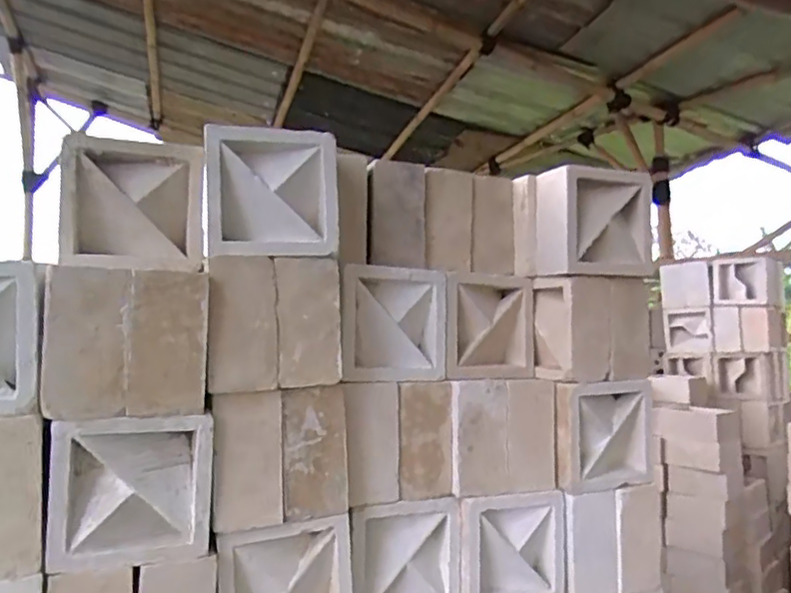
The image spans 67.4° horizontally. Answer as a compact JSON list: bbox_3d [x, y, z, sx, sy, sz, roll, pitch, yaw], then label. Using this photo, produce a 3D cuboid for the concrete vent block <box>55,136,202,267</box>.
[{"bbox_3d":[-0.389,-0.134,0.874,0.189,0.175,0.108,2,-3,-31],"label":"concrete vent block"}]

